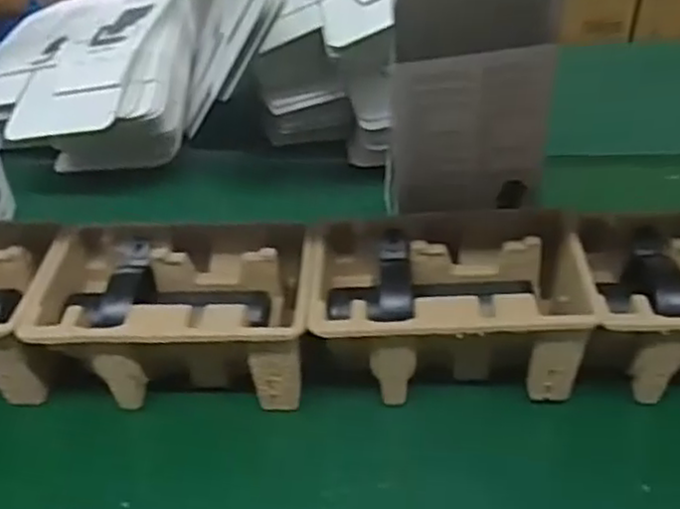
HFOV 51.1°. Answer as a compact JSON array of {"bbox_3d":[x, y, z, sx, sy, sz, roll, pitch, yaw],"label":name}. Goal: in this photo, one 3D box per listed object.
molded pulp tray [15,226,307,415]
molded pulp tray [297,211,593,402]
[{"bbox_3d":[-0.140,0.056,0.635,0.224,0.109,0.138,0,39,1],"label":"molded pulp tray"},{"bbox_3d":[0.087,0.051,0.629,0.231,0.116,0.145,0,40,2],"label":"molded pulp tray"}]

